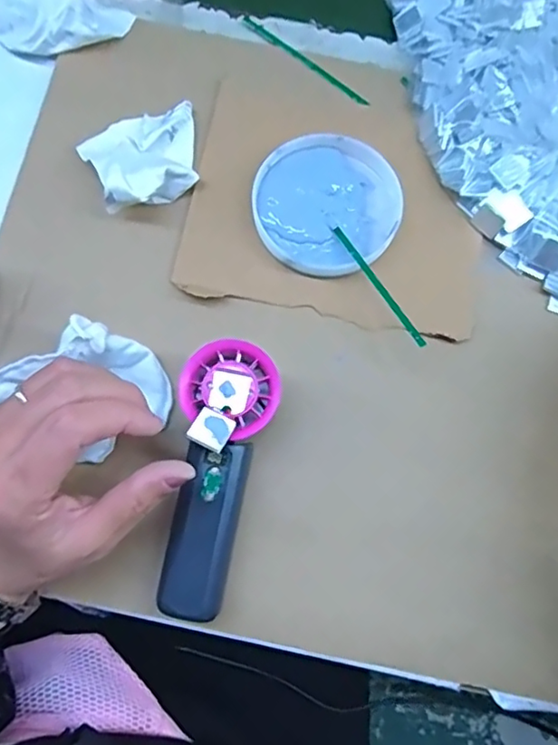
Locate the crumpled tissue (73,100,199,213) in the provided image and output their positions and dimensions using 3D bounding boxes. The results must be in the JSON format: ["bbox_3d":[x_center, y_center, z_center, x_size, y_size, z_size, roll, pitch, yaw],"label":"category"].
[{"bbox_3d":[-0.091,-0.152,0.400,0.080,0.030,0.071,-22,77,-7],"label":"crumpled tissue"}]

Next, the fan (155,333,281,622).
[{"bbox_3d":[-0.037,0.060,0.333,0.051,0.043,0.154,11,88,1],"label":"fan"}]

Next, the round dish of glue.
[{"bbox_3d":[0.034,-0.116,0.403,0.099,0.016,0.098,0,75,-1],"label":"round dish of glue"}]

